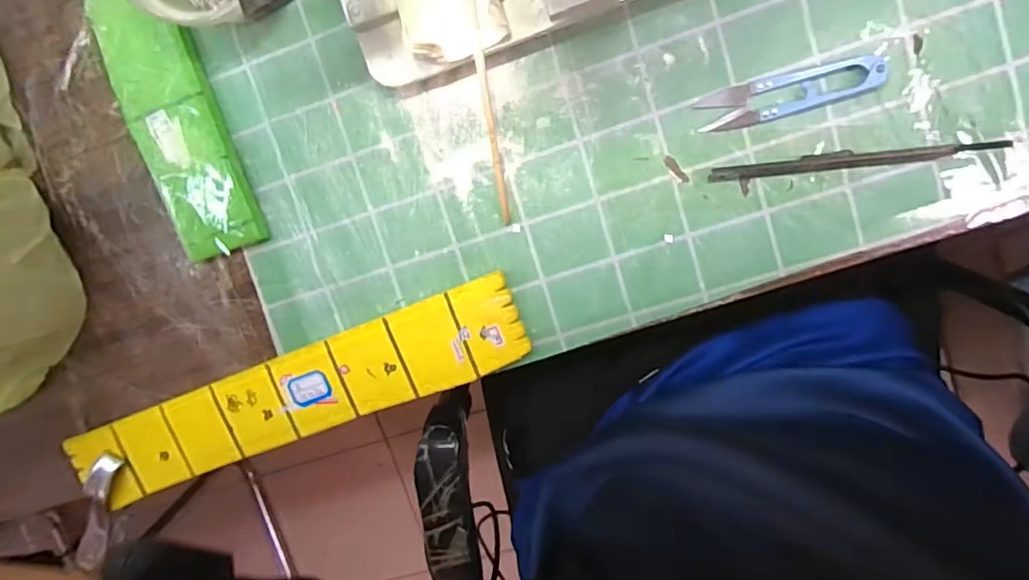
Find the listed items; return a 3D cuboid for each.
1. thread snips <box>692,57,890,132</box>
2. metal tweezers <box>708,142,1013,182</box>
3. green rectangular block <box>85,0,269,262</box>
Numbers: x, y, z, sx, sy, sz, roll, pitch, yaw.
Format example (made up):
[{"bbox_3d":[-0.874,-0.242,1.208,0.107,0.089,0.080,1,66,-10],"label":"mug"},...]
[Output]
[{"bbox_3d":[0.162,-0.116,0.316,0.102,0.006,0.024,-14,97,8],"label":"thread snips"},{"bbox_3d":[0.200,-0.077,0.317,0.161,0.009,0.009,-5,98,7],"label":"metal tweezers"},{"bbox_3d":[-0.224,-0.110,0.358,0.060,0.015,0.176,-19,96,9],"label":"green rectangular block"}]

